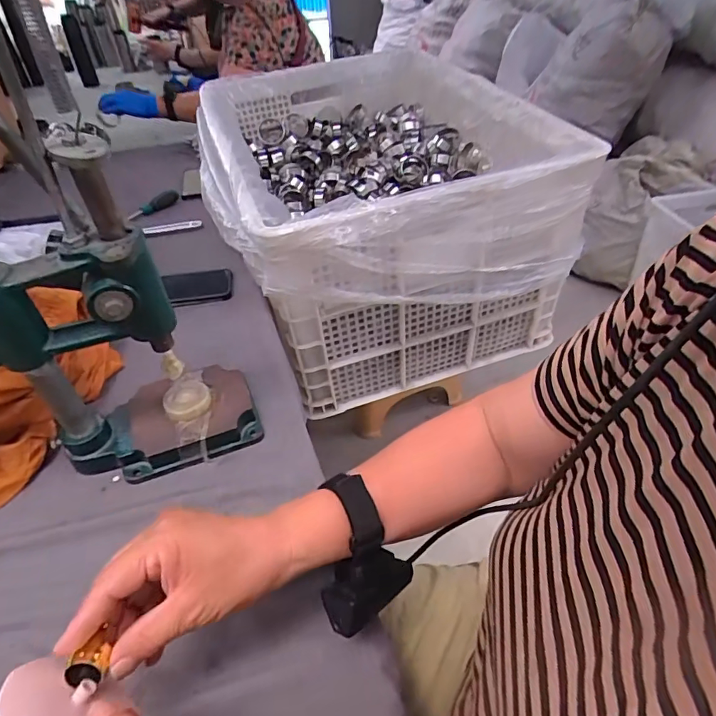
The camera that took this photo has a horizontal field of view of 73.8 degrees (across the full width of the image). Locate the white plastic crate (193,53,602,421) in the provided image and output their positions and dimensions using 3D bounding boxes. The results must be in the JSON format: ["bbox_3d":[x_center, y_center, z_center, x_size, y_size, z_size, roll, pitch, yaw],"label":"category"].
[{"bbox_3d":[0.003,-0.358,1.133,0.653,0.429,0.874,-15,44,-13],"label":"white plastic crate"}]

